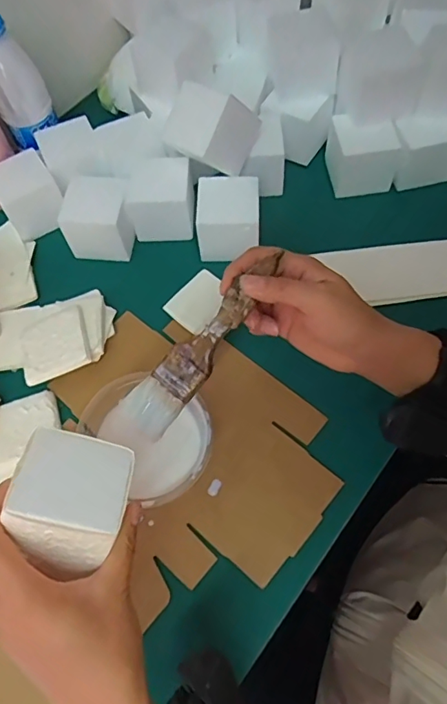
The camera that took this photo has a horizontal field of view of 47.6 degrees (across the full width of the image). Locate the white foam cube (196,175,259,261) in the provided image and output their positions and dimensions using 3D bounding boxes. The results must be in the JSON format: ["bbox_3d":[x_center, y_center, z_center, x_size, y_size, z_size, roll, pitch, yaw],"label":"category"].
[{"bbox_3d":[0.005,-0.148,0.562,0.066,0.057,0.069,0,65,2],"label":"white foam cube"}]

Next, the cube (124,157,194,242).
[{"bbox_3d":[-0.067,-0.175,0.577,0.074,0.060,0.071,0,65,2],"label":"cube"}]

